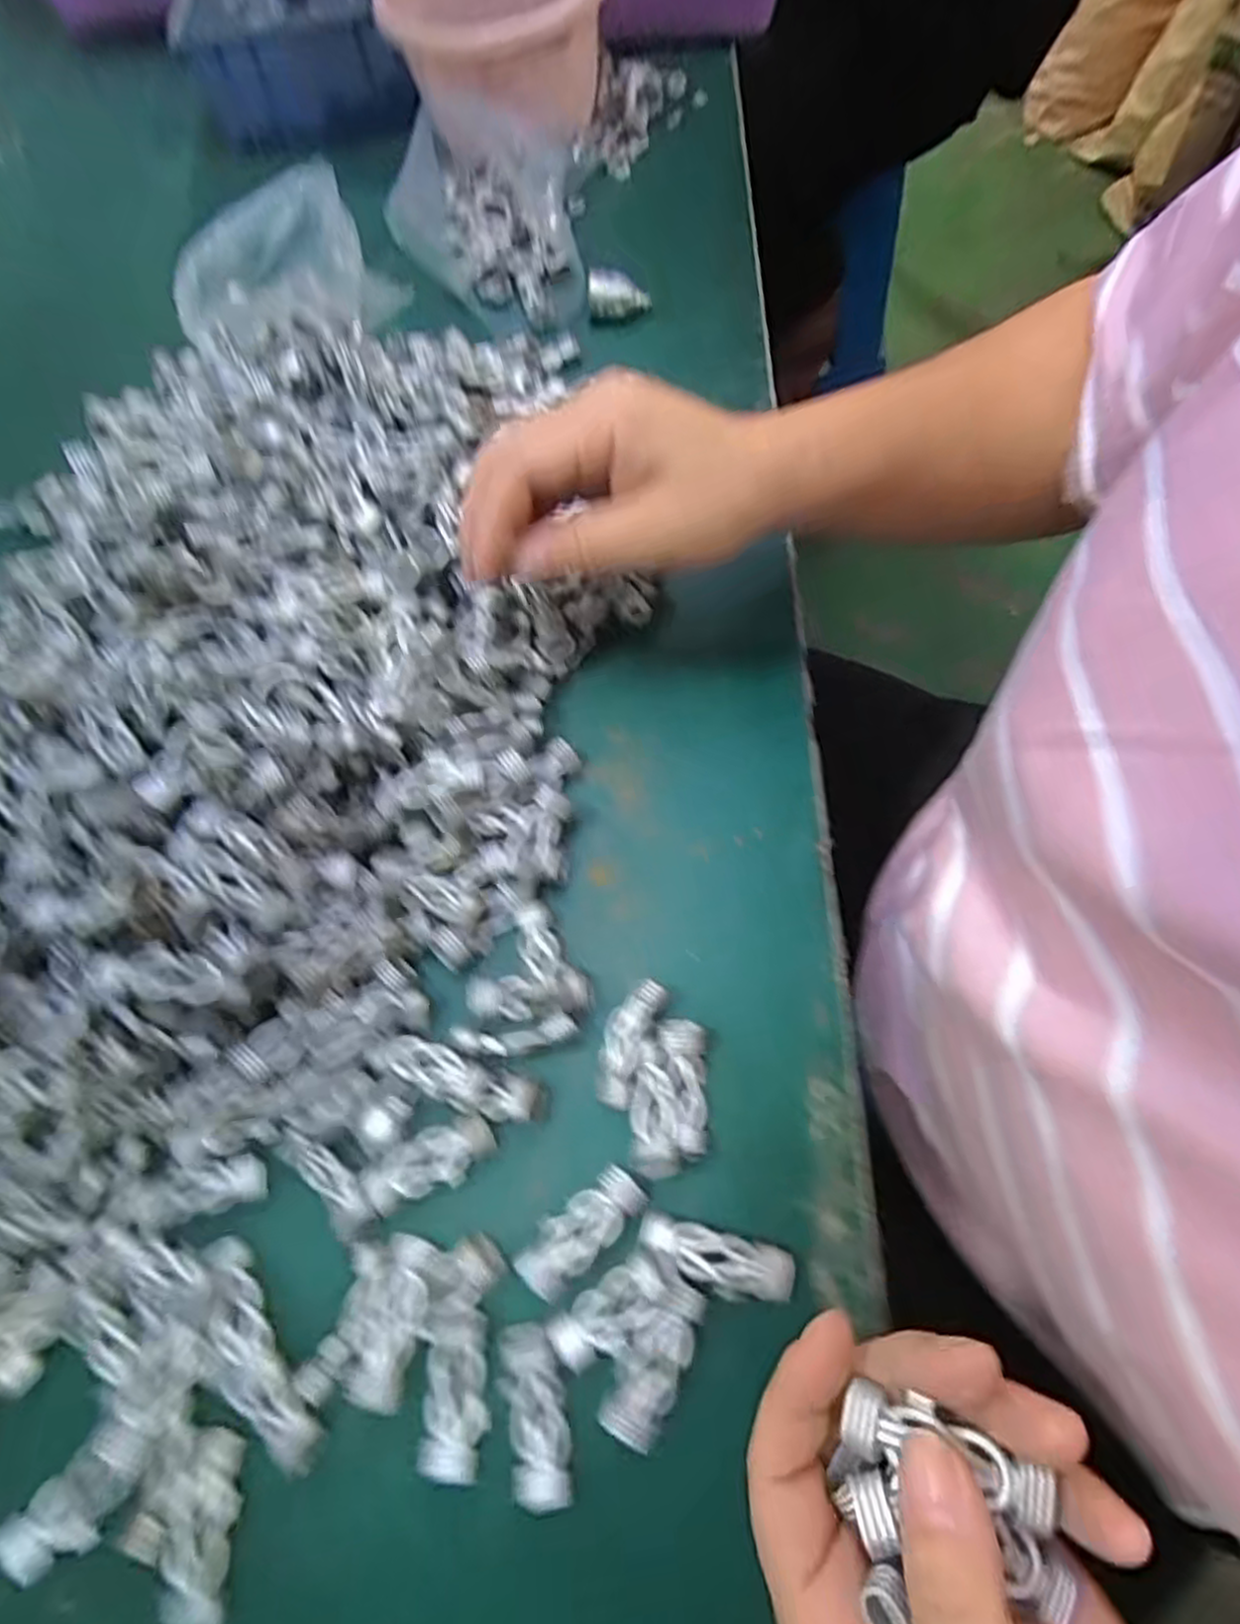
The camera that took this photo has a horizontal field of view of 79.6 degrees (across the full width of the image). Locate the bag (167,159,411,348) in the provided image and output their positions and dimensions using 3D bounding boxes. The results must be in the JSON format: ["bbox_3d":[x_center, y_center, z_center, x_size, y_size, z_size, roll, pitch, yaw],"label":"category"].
[{"bbox_3d":[-0.194,-0.314,0.429,0.126,0.080,0.014,-26,67,-7],"label":"bag"}]

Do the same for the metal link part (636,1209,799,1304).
[{"bbox_3d":[0.032,0.148,0.246,0.051,0.007,0.017,10,65,7],"label":"metal link part"}]

